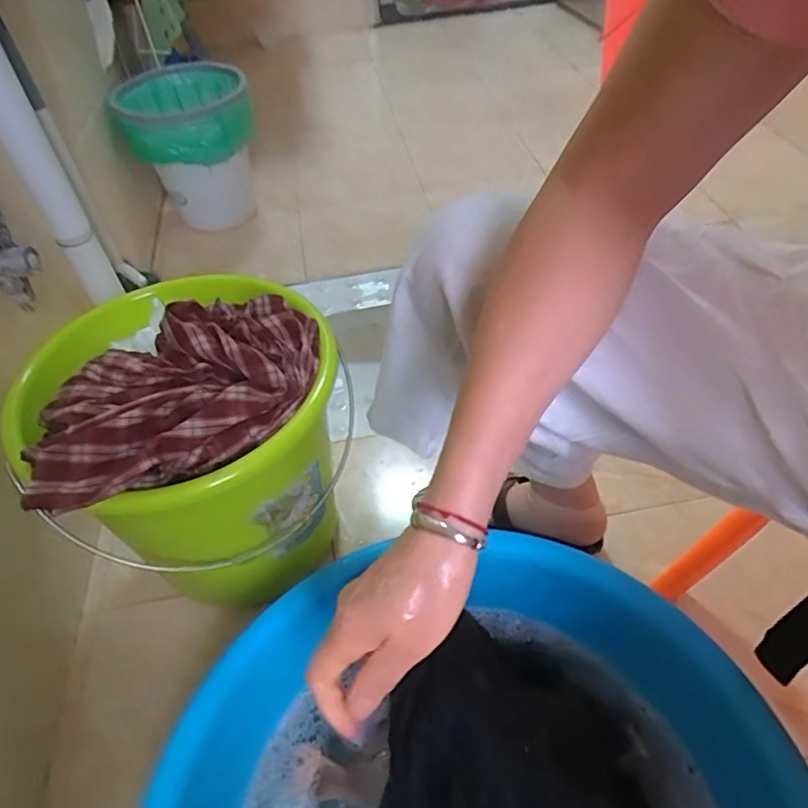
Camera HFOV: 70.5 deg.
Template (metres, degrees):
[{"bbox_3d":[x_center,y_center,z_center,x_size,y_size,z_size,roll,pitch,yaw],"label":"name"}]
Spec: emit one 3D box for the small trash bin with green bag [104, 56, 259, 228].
[{"bbox_3d":[-0.430,-0.528,1.212,0.236,0.283,0.269,-20,50,-12],"label":"small trash bin with green bag"}]

